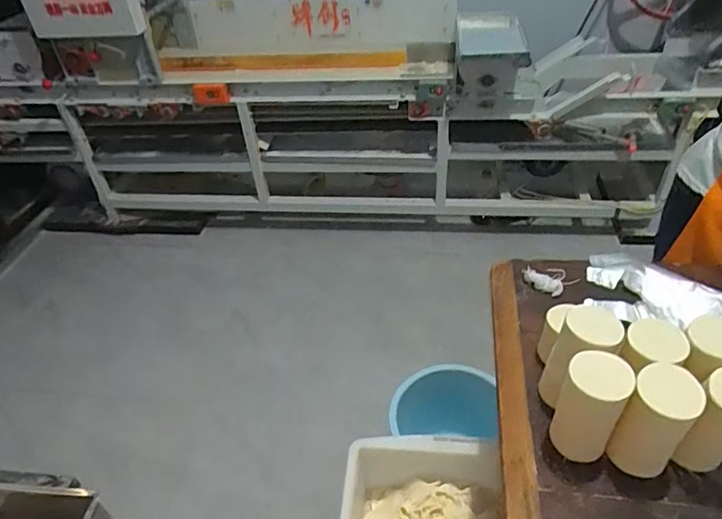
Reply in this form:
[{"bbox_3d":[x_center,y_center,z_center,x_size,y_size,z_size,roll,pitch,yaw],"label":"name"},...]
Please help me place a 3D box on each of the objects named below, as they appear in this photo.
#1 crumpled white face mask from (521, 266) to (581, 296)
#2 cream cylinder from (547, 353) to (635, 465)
[{"bbox_3d":[0.335,0.033,0.920,0.081,0.020,0.070,29,49,35],"label":"crumpled white face mask"},{"bbox_3d":[0.287,0.184,0.645,0.072,0.142,0.067,17,44,26],"label":"cream cylinder"}]

